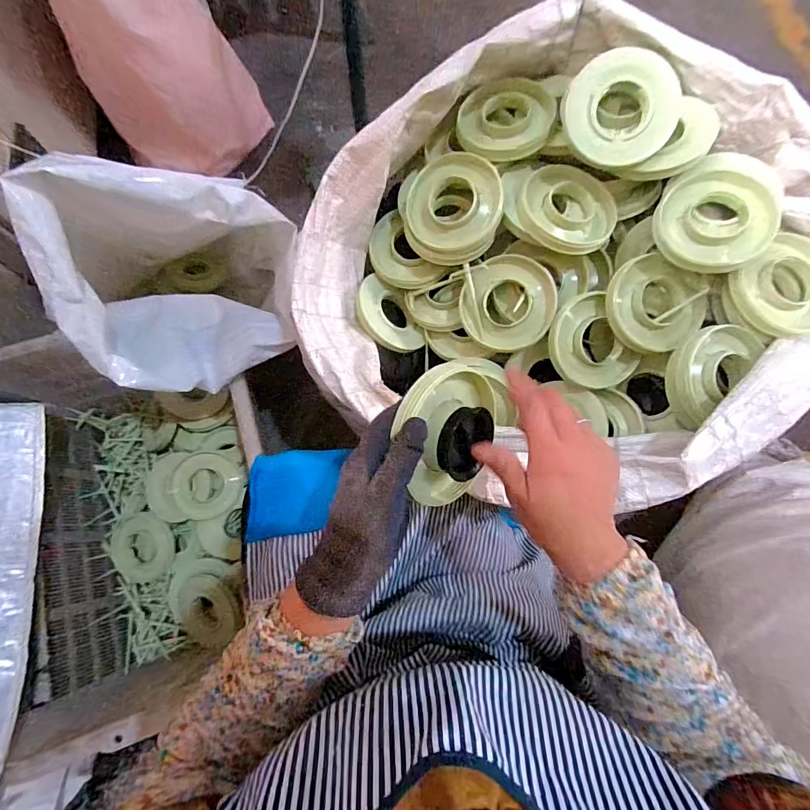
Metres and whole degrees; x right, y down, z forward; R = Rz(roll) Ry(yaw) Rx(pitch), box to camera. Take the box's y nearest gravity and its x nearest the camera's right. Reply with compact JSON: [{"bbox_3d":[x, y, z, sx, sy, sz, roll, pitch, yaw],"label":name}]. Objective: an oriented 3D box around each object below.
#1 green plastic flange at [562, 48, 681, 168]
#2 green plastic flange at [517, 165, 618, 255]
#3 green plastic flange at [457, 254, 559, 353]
[{"bbox_3d":[0.269,-0.370,0.507,0.136,0.024,0.125,2,102,11],"label":"green plastic flange"},{"bbox_3d":[0.220,-0.264,0.551,0.134,0.037,0.121,19,73,5],"label":"green plastic flange"},{"bbox_3d":[0.143,-0.142,0.567,0.126,0.022,0.127,5,100,12],"label":"green plastic flange"}]

